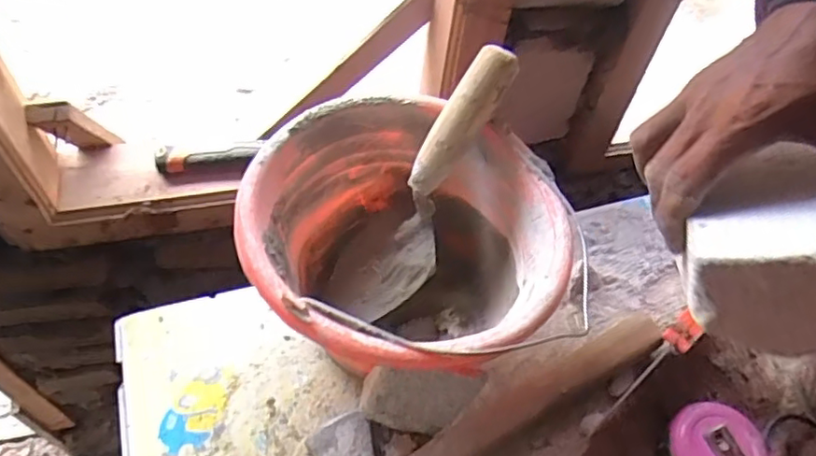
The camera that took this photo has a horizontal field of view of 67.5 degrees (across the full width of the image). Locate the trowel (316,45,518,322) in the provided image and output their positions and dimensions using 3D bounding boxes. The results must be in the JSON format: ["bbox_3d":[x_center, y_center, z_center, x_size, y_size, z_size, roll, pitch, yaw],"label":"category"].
[{"bbox_3d":[0.008,-0.031,0.513,0.093,0.260,0.072,43,33,23],"label":"trowel"}]

